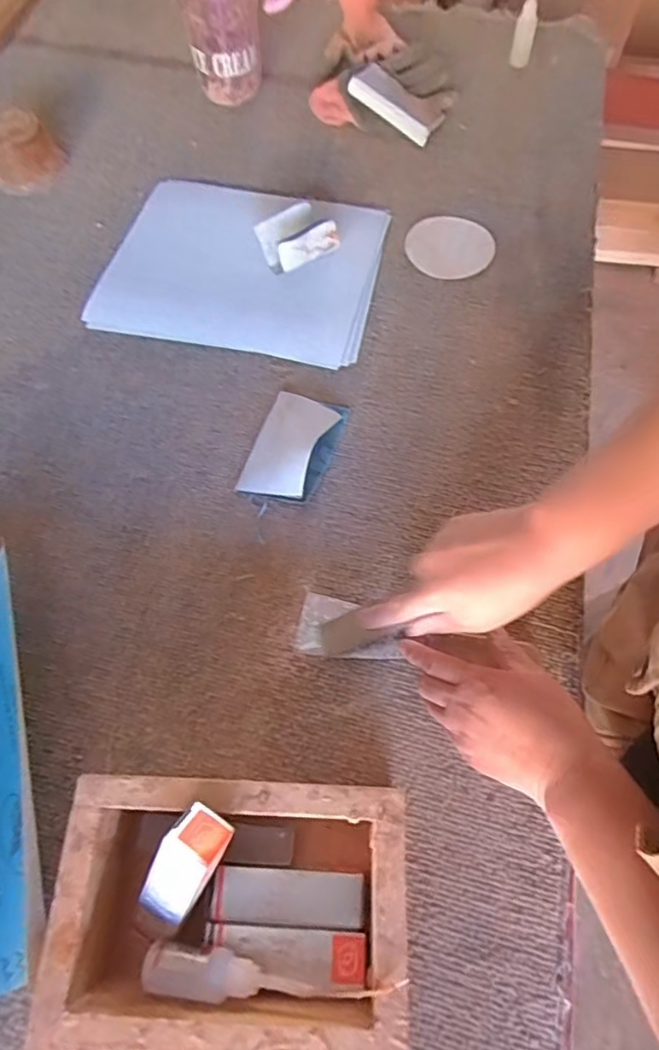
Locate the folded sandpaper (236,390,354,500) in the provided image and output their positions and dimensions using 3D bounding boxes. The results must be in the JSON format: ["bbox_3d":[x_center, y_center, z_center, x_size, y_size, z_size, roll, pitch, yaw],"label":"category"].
[{"bbox_3d":[-0.032,-0.072,0.504,0.068,0.023,0.111,16,67,8],"label":"folded sandpaper"}]

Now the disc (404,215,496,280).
[{"bbox_3d":[0.133,-0.308,0.622,0.091,0.010,0.096,0,66,1],"label":"disc"}]

